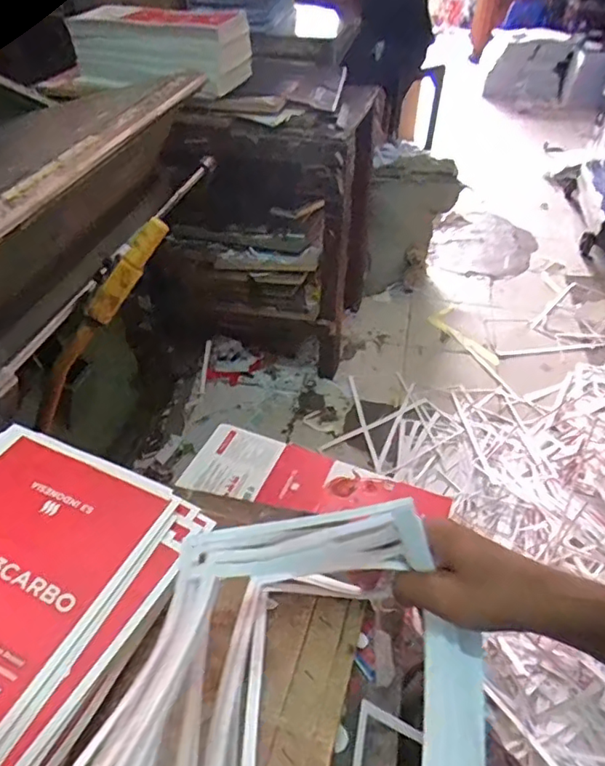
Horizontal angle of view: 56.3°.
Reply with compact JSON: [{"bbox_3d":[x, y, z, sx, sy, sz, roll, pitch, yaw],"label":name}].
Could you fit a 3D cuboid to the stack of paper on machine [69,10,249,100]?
[{"bbox_3d":[-0.360,-0.835,1.426,0.430,0.169,0.174,16,44,15],"label":"stack of paper on machine"}]

